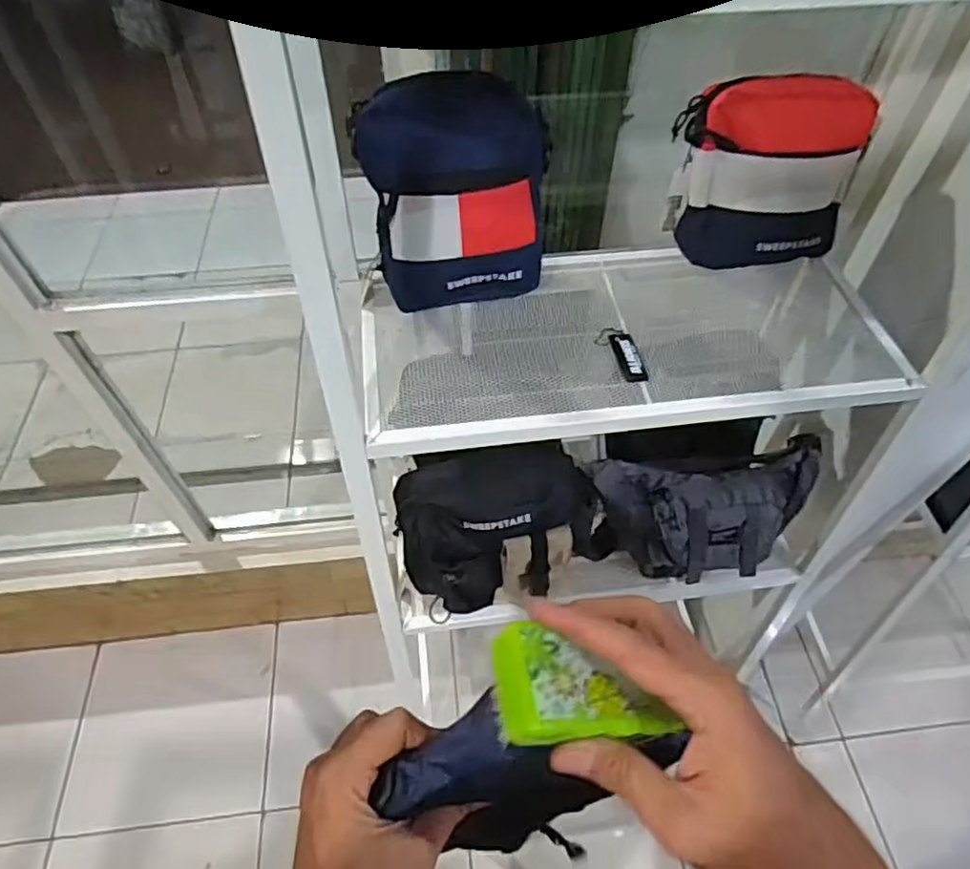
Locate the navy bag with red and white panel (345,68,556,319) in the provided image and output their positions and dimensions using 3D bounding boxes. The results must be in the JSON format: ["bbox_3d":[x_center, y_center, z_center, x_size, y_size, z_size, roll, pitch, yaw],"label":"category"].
[{"bbox_3d":[-0.031,-0.235,0.636,0.177,0.167,0.129,-5,54,-4],"label":"navy bag with red and white panel"}]

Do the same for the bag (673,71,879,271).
[{"bbox_3d":[0.299,-0.276,0.676,0.180,0.166,0.105,-8,54,-6],"label":"bag"}]

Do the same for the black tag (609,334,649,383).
[{"bbox_3d":[0.143,-0.078,0.644,0.024,0.012,0.060,-8,54,-6],"label":"black tag"}]

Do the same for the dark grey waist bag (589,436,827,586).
[{"bbox_3d":[0.296,0.099,0.836,0.295,0.105,0.140,-8,54,-6],"label":"dark grey waist bag"}]

